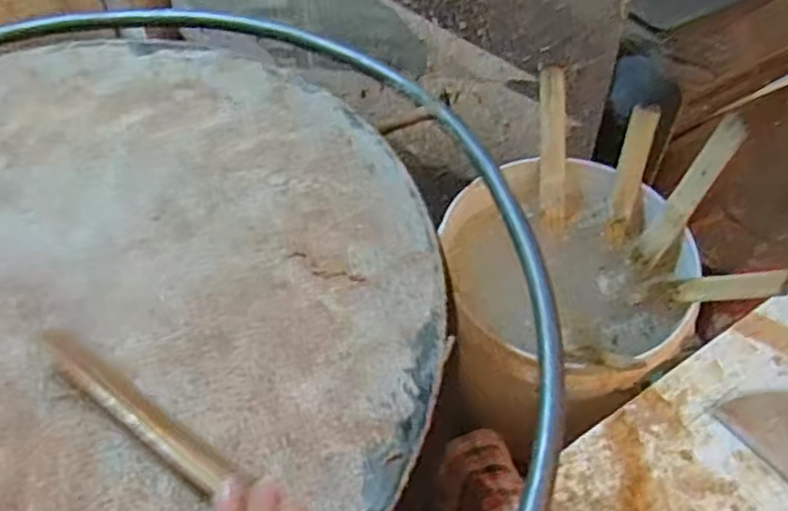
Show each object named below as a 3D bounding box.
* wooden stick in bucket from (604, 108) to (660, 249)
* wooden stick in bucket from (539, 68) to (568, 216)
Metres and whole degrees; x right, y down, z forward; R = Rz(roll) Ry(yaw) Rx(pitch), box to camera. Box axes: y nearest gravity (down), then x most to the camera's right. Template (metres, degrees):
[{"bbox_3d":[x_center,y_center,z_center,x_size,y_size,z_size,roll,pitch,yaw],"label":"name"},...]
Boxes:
[{"bbox_3d":[0.277,-0.095,0.819,0.008,0.161,0.033,-9,25,-43],"label":"wooden stick in bucket"},{"bbox_3d":[0.191,-0.132,0.829,0.030,0.175,0.028,-7,19,-1],"label":"wooden stick in bucket"}]

